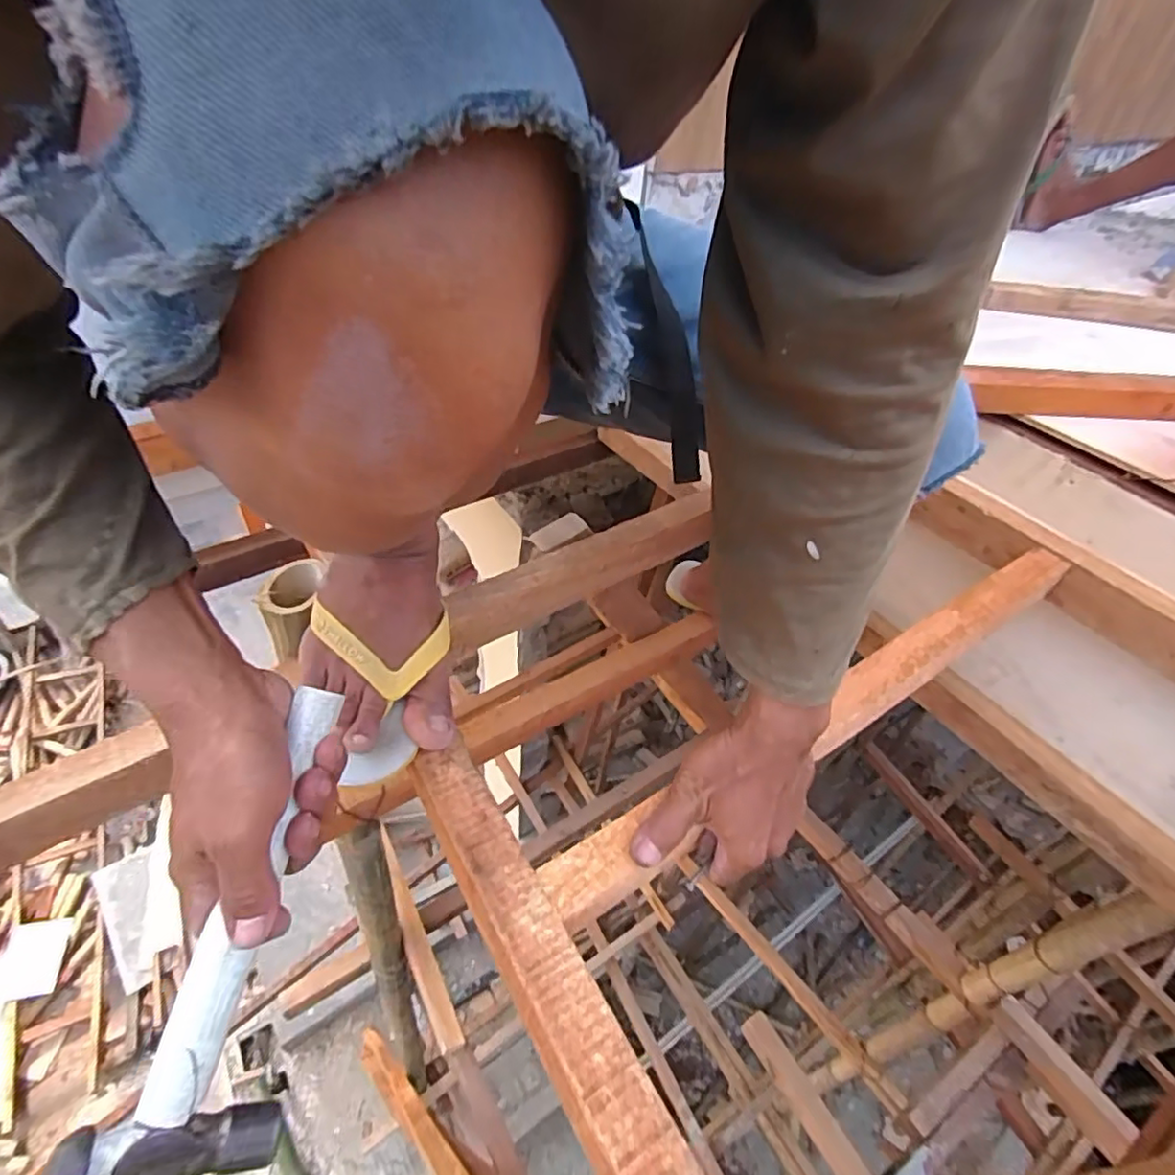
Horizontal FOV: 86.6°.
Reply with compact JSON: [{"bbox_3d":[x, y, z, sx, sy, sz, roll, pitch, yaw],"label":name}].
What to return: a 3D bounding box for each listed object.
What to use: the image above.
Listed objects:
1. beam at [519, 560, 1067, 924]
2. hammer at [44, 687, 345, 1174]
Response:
[{"bbox_3d":[0.223,0.087,0.505,0.590,0.029,0.045,-23,52,-25],"label":"beam"},{"bbox_3d":[-0.182,0.160,0.303,0.085,0.028,0.222,12,79,-33],"label":"hammer"}]

